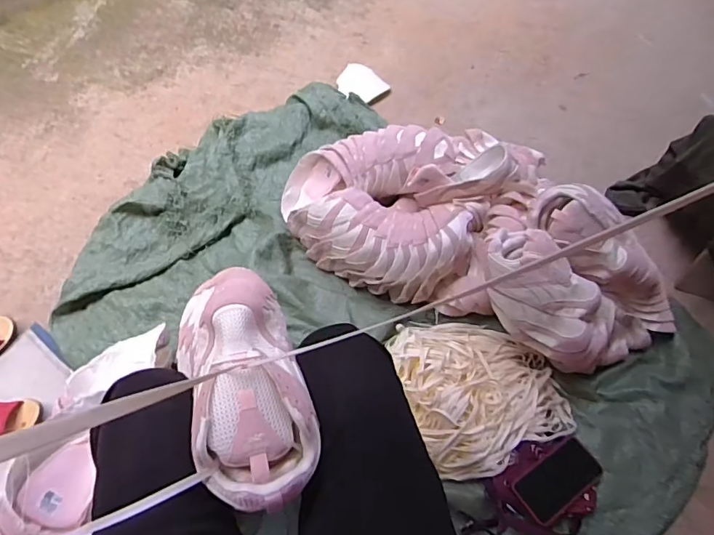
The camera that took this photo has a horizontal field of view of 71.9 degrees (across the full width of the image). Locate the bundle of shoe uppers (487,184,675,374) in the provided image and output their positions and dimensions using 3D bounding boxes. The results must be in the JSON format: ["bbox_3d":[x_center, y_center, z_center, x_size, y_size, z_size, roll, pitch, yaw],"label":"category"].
[{"bbox_3d":[0.441,0.045,0.959,0.340,0.279,0.321,3,63,-6],"label":"bundle of shoe uppers"}]

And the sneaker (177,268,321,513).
[{"bbox_3d":[-0.125,0.100,0.526,0.117,0.079,0.289,-15,55,-13],"label":"sneaker"}]

